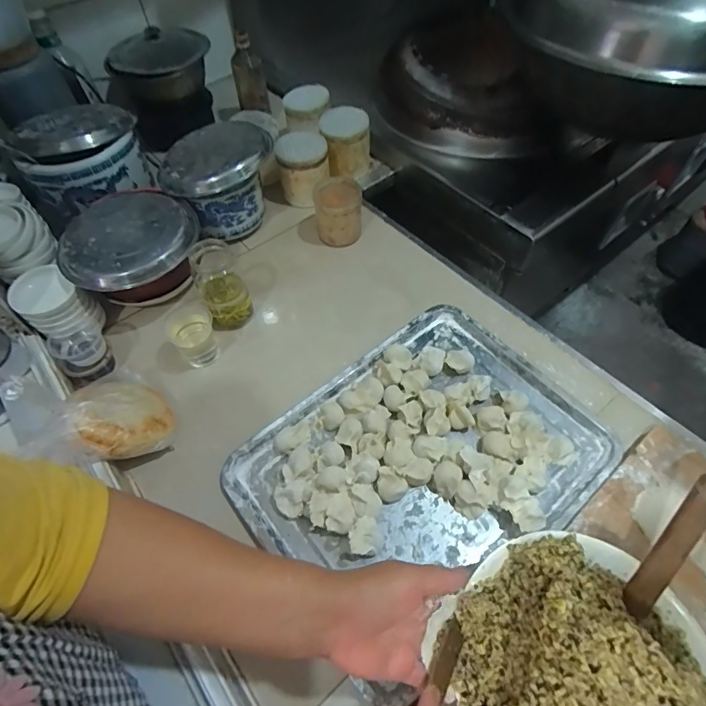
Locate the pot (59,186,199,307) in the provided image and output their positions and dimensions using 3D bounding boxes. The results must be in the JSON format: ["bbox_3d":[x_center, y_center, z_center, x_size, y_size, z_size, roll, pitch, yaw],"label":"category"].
[{"bbox_3d":[-0.336,-0.163,0.684,0.187,0.107,0.214,-16,58,-8],"label":"pot"}]

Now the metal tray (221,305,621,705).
[{"bbox_3d":[0.088,0.131,0.554,0.431,0.028,0.326,-35,62,-19],"label":"metal tray"}]

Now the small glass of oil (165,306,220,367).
[{"bbox_3d":[-0.237,-0.024,0.651,0.065,0.078,0.066,-1,57,2],"label":"small glass of oil"}]

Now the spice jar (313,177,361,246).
[{"bbox_3d":[-0.026,-0.255,0.787,0.083,0.092,0.089,-1,57,2],"label":"spice jar"}]

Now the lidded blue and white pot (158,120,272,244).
[{"bbox_3d":[-0.230,-0.301,0.765,0.177,0.139,0.176,-1,57,2],"label":"lidded blue and white pot"}]

